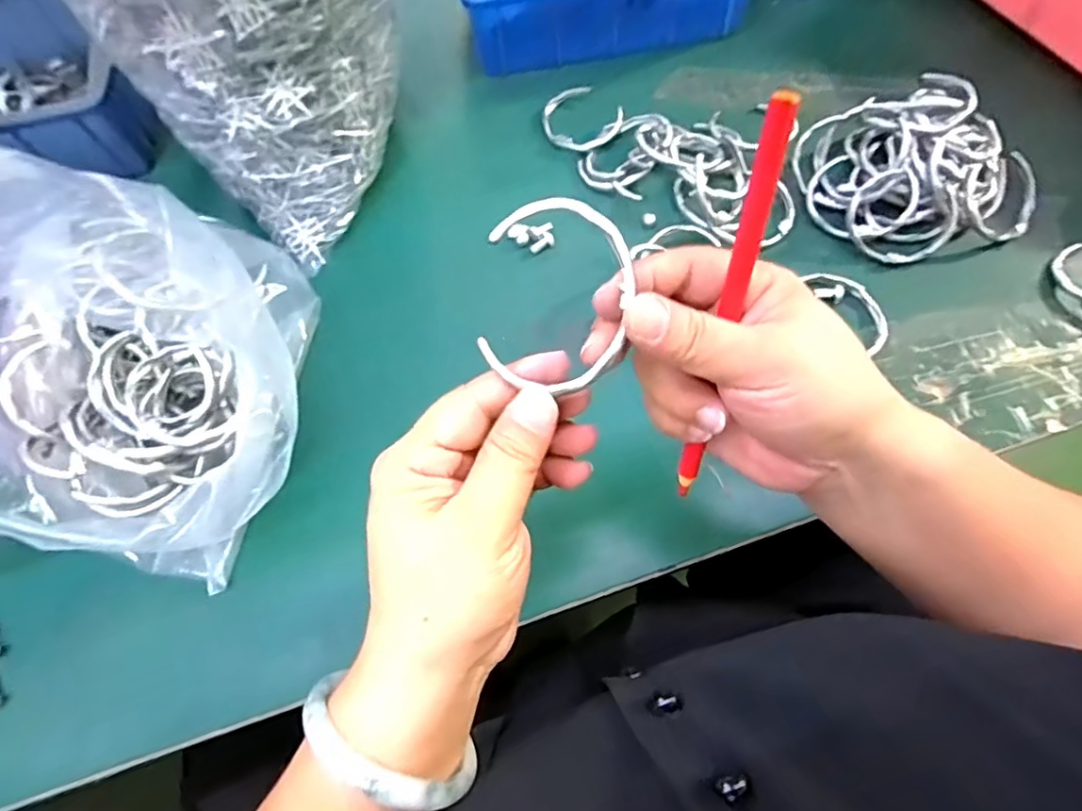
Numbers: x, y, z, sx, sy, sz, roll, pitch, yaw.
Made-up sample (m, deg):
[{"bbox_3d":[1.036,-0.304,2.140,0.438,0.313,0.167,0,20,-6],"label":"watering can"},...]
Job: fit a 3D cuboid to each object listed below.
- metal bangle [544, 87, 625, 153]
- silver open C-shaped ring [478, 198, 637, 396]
[{"bbox_3d":[0.033,-0.229,0.460,0.059,0.016,0.063,-14,67,-3],"label":"metal bangle"},{"bbox_3d":[0.005,-0.038,0.206,0.049,0.004,0.067,6,100,-6],"label":"silver open C-shaped ring"}]

